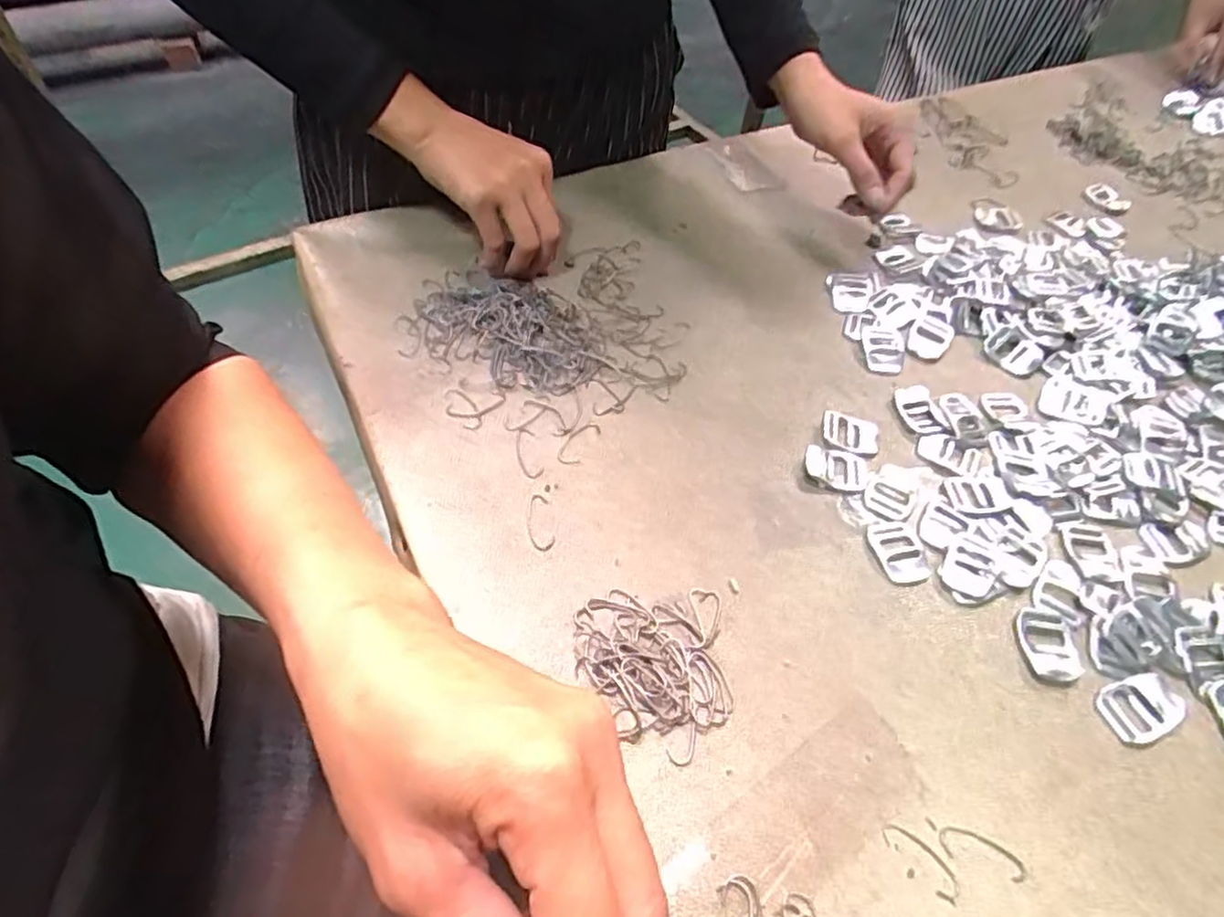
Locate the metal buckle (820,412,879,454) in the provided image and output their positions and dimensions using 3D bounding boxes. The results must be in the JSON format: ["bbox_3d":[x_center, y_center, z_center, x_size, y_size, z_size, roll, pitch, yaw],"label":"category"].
[{"bbox_3d":[0.154,-0.016,0.436,0.038,0.005,0.028,11,53,3],"label":"metal buckle"}]

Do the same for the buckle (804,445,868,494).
[{"bbox_3d":[0.139,0.006,0.416,0.038,0.005,0.027,14,53,5],"label":"buckle"}]

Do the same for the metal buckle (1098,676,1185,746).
[{"bbox_3d":[0.269,0.126,0.340,0.042,0.004,0.028,-13,56,-15],"label":"metal buckle"}]

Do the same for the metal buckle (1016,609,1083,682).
[{"bbox_3d":[0.232,0.098,0.358,0.028,0.004,0.037,5,53,-2],"label":"metal buckle"}]

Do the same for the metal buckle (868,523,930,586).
[{"bbox_3d":[0.164,0.053,0.384,0.027,0.004,0.039,-7,54,-10],"label":"metal buckle"}]

